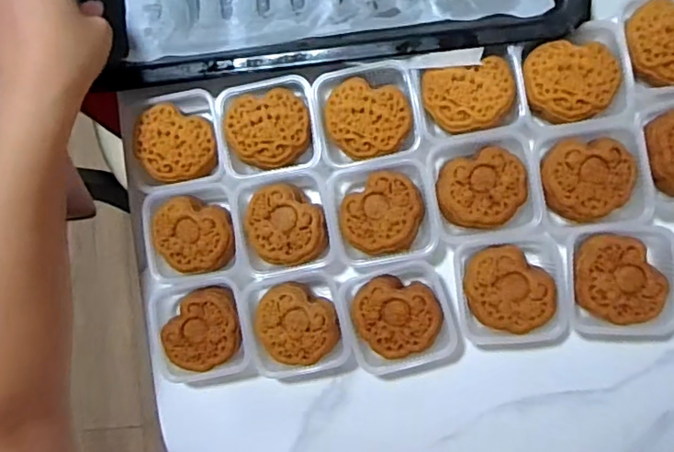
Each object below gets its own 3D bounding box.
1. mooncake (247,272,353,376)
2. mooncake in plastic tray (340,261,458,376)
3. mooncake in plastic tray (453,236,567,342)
[{"bbox_3d":[-0.031,0.076,0.434,0.078,0.031,0.078,0,89,10],"label":"mooncake"},{"bbox_3d":[0.047,0.069,0.423,0.074,0.032,0.074,-17,86,7],"label":"mooncake in plastic tray"},{"bbox_3d":[0.129,0.048,0.411,0.074,0.033,0.075,-7,88,8],"label":"mooncake in plastic tray"}]

